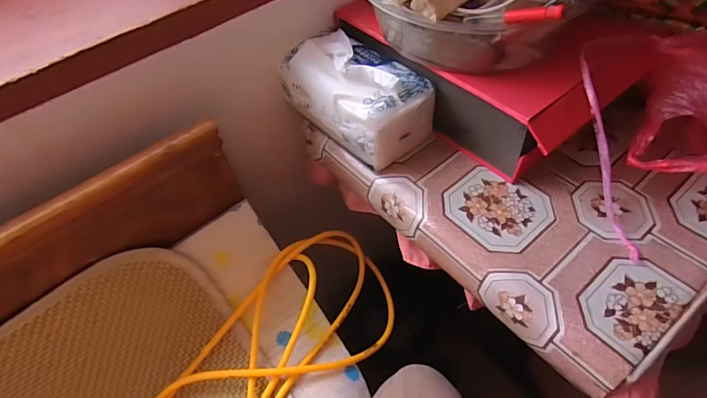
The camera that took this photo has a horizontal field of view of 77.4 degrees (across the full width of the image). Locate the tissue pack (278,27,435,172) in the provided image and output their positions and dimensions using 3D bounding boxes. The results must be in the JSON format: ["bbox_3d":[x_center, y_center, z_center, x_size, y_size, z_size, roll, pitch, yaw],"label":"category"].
[{"bbox_3d":[0.000,-0.119,0.501,0.096,0.083,0.169,-36,57,-21],"label":"tissue pack"}]

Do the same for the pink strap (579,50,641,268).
[{"bbox_3d":[0.232,-0.041,0.409,0.011,0.029,0.195,-10,85,-2],"label":"pink strap"}]

